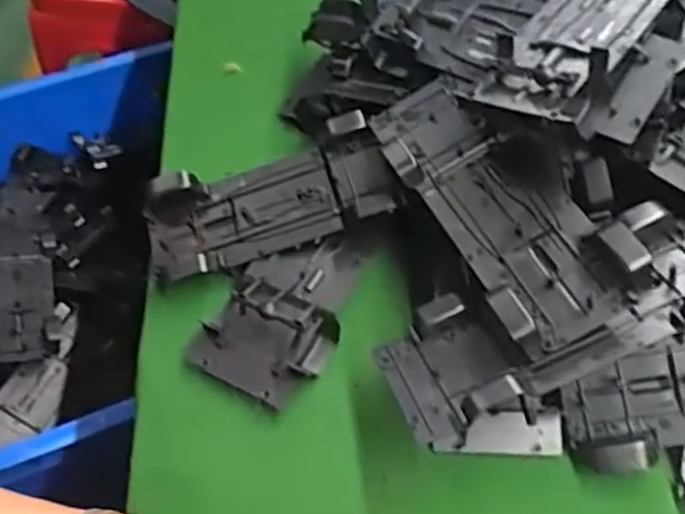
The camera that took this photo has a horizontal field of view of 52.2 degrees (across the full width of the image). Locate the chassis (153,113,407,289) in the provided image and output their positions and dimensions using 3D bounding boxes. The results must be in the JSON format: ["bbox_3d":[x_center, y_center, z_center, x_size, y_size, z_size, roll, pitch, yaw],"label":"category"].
[{"bbox_3d":[-0.050,-0.036,0.466,0.167,0.033,0.074,-17,54,5],"label":"chassis"}]

